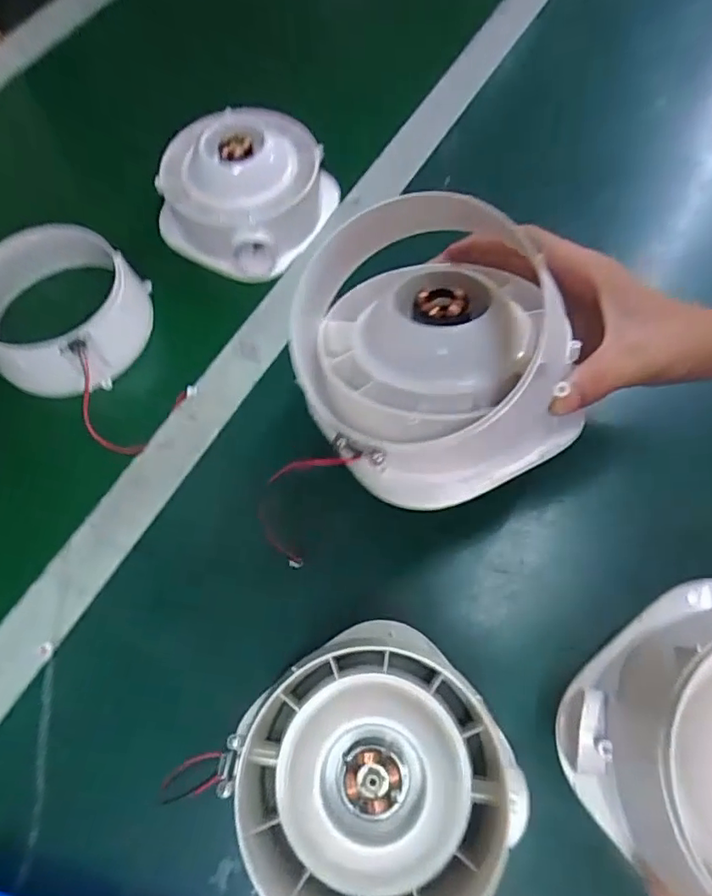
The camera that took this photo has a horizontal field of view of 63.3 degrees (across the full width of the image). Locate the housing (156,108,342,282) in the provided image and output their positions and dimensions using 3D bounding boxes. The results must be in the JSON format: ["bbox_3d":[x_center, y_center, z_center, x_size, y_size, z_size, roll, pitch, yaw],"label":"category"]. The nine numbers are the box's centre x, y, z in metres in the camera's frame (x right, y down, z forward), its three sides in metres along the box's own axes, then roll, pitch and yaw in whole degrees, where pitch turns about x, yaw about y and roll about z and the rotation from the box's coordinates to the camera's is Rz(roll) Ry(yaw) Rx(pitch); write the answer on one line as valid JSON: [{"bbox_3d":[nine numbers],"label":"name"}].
[{"bbox_3d":[-0.094,-0.212,0.492,0.125,0.095,0.119,13,67,9],"label":"housing"}]

